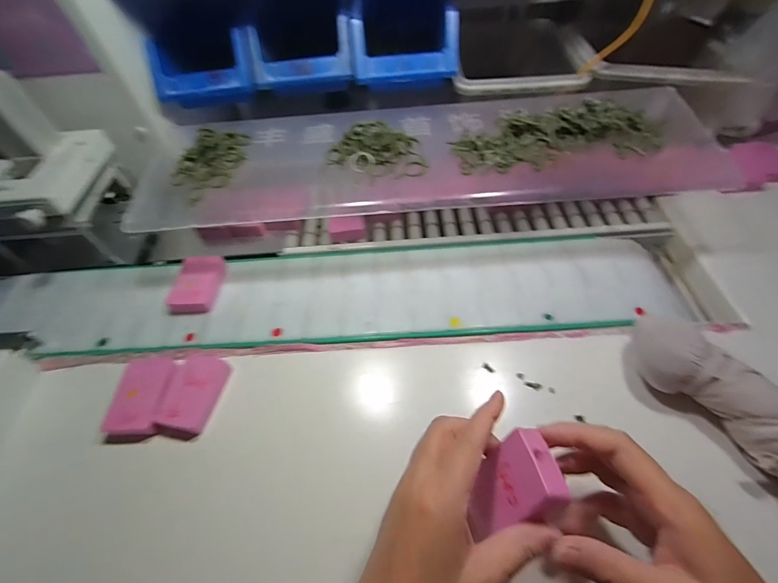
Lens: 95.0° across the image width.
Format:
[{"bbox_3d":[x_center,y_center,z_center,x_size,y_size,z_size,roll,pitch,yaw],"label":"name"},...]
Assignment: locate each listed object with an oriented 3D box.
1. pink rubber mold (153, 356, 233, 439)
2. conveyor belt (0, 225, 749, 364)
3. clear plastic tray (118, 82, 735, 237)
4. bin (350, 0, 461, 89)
[{"bbox_3d":[-0.191,0.099,0.345,0.051,0.017,0.076,7,55,8],"label":"pink rubber mold"},{"bbox_3d":[-0.085,-0.002,0.416,0.875,0.037,0.149,-3,53,2],"label":"conveyor belt"},{"bbox_3d":[0.038,-0.152,0.394,0.607,0.056,0.176,-4,53,2],"label":"clear plastic tray"},{"bbox_3d":[0.018,-0.332,0.459,0.123,0.069,0.154,-3,54,2],"label":"bin"}]

